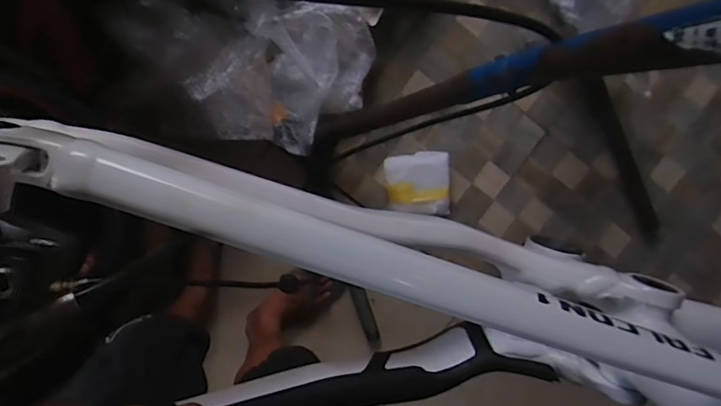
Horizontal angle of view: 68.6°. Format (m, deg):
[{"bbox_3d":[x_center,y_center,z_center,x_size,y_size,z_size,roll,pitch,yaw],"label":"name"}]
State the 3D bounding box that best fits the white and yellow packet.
[{"bbox_3d":[0.129,-0.046,1.207,0.151,0.054,0.142,1,97,-3],"label":"white and yellow packet"}]

